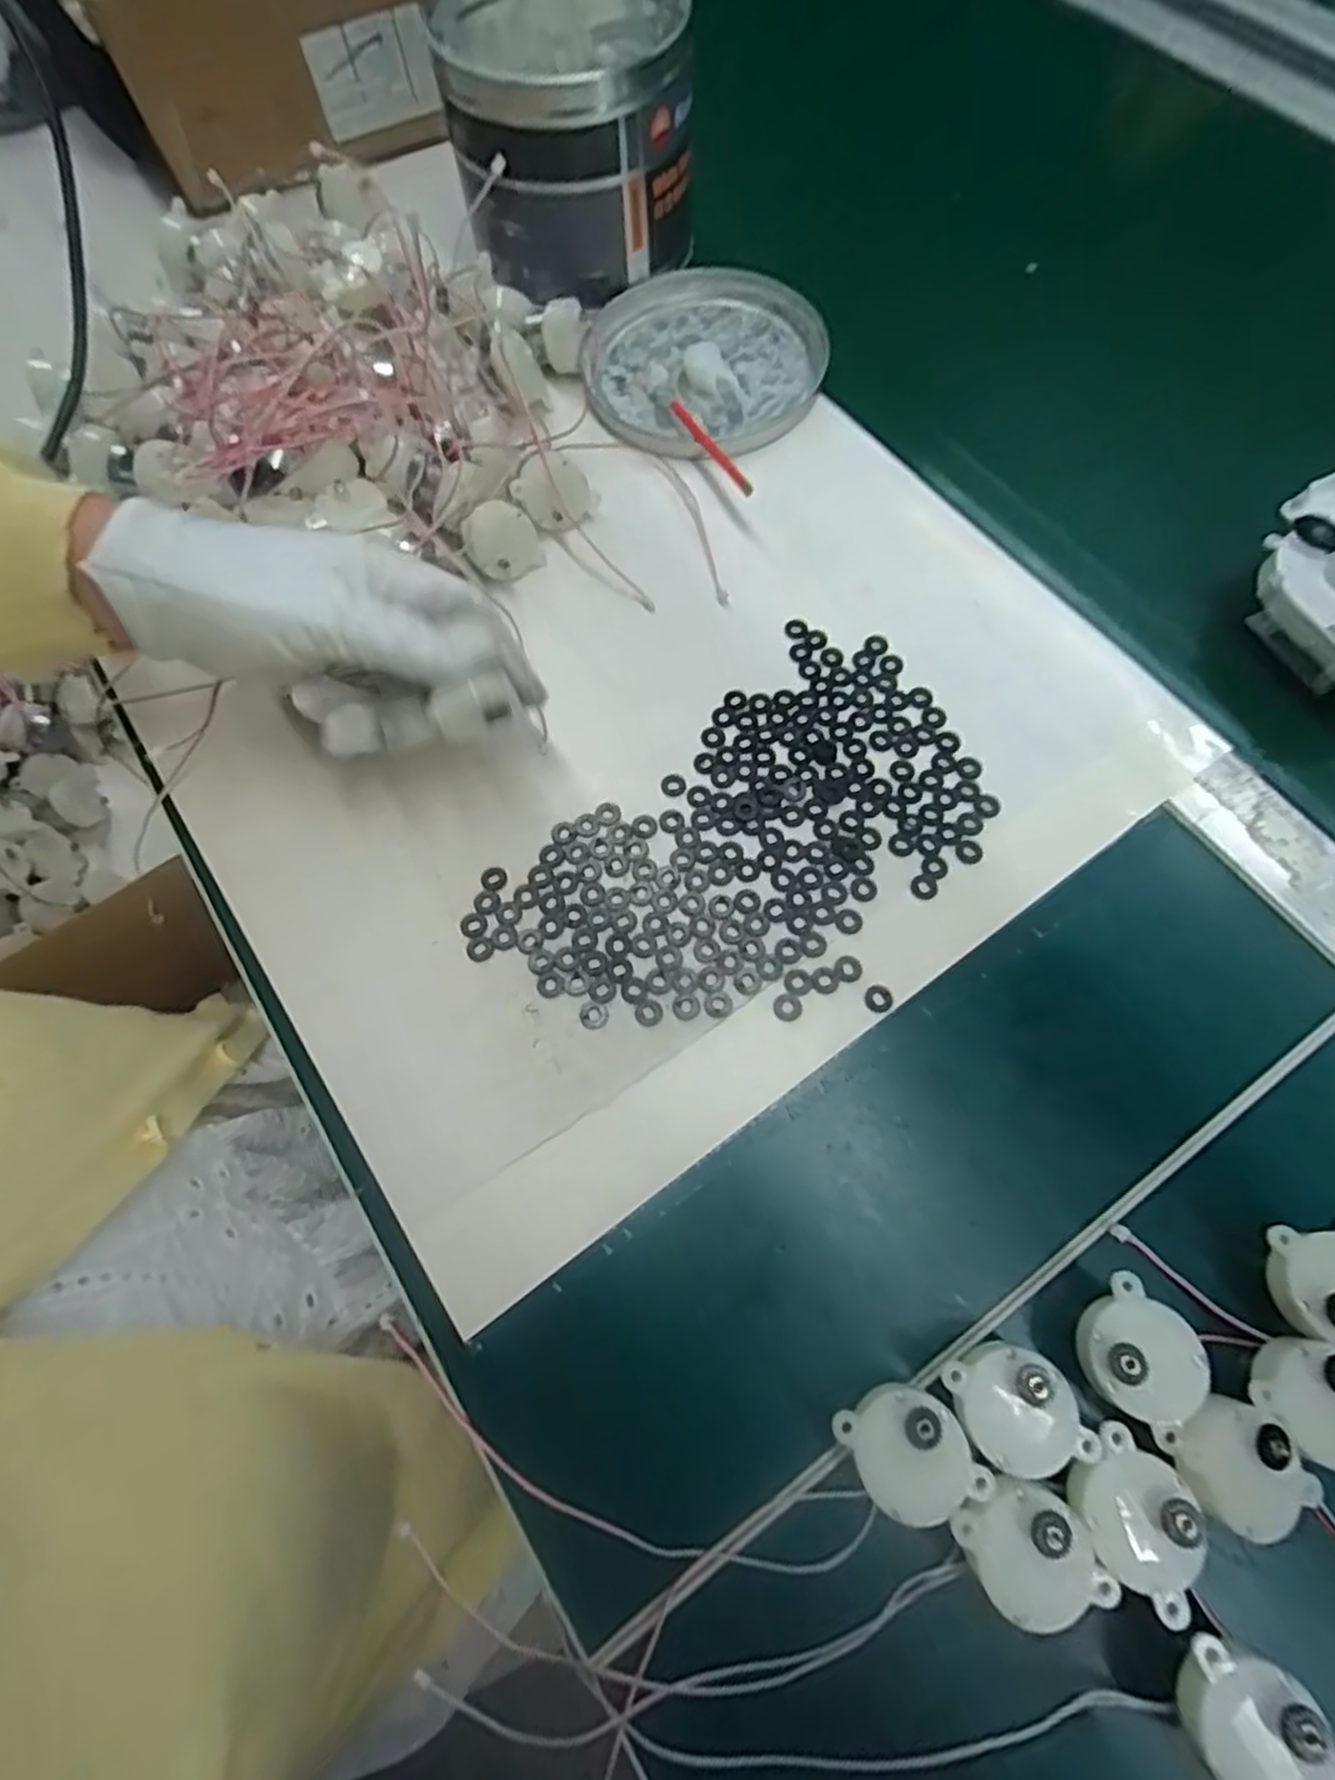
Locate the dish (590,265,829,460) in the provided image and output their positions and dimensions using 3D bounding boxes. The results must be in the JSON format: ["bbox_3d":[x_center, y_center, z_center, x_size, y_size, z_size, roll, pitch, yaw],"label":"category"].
[{"bbox_3d":[0.022,-0.290,0.417,0.123,0.013,0.132,-1,69,2],"label":"dish"}]

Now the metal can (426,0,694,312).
[{"bbox_3d":[-0.050,-0.406,0.412,0.119,0.103,0.132,-7,69,0],"label":"metal can"}]

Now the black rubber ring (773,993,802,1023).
[{"bbox_3d":[0.046,0.044,0.289,0.011,0.004,0.011,-1,69,2],"label":"black rubber ring"}]

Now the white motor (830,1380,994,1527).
[{"bbox_3d":[0.071,0.165,0.226,0.032,0.029,0.038,-29,70,-9],"label":"white motor"}]

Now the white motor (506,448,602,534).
[{"bbox_3d":[-0.055,-0.192,0.368,0.035,0.037,0.009,-40,42,-1],"label":"white motor"}]

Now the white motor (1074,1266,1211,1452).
[{"bbox_3d":[0.141,0.141,0.232,0.033,0.028,0.033,-1,69,2],"label":"white motor"}]

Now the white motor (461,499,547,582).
[{"bbox_3d":[-0.080,-0.164,0.359,0.034,0.035,0.020,-41,48,-14],"label":"white motor"}]

